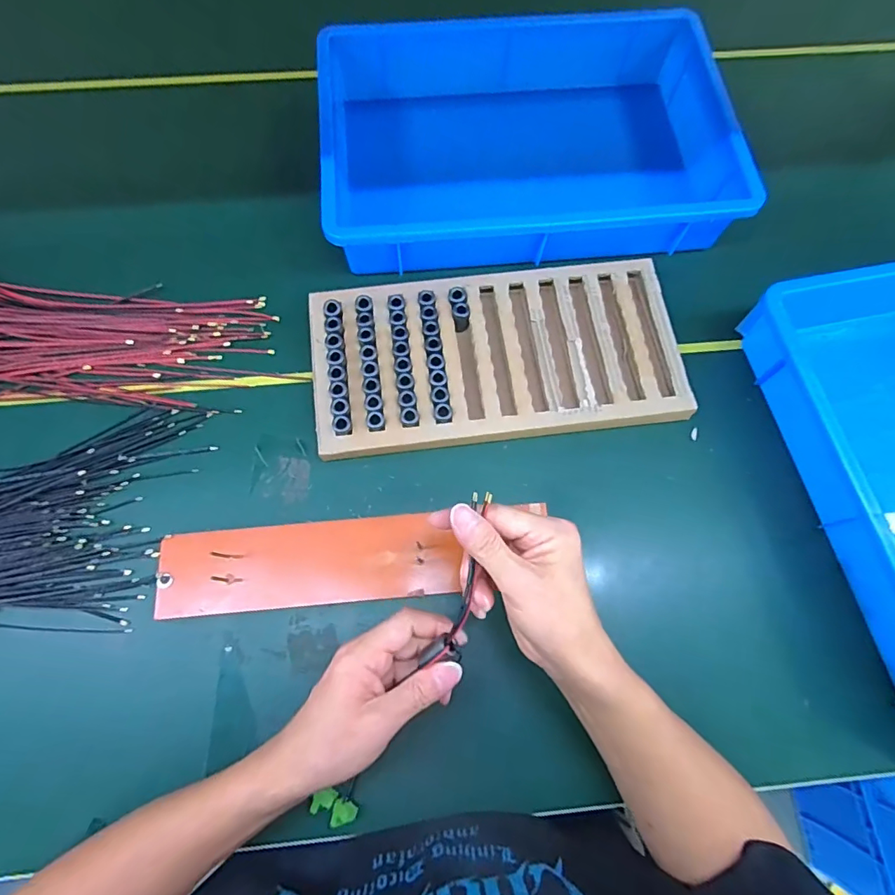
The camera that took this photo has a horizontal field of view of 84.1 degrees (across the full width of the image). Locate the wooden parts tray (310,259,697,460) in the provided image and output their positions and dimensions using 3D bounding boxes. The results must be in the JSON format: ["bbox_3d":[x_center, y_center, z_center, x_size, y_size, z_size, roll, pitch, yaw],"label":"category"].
[{"bbox_3d":[0.049,-0.091,0.501,0.356,0.032,0.179,-5,72,-4],"label":"wooden parts tray"}]

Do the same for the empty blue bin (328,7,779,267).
[{"bbox_3d":[0.080,-0.338,0.567,0.421,0.115,0.285,-4,72,-4],"label":"empty blue bin"}]

